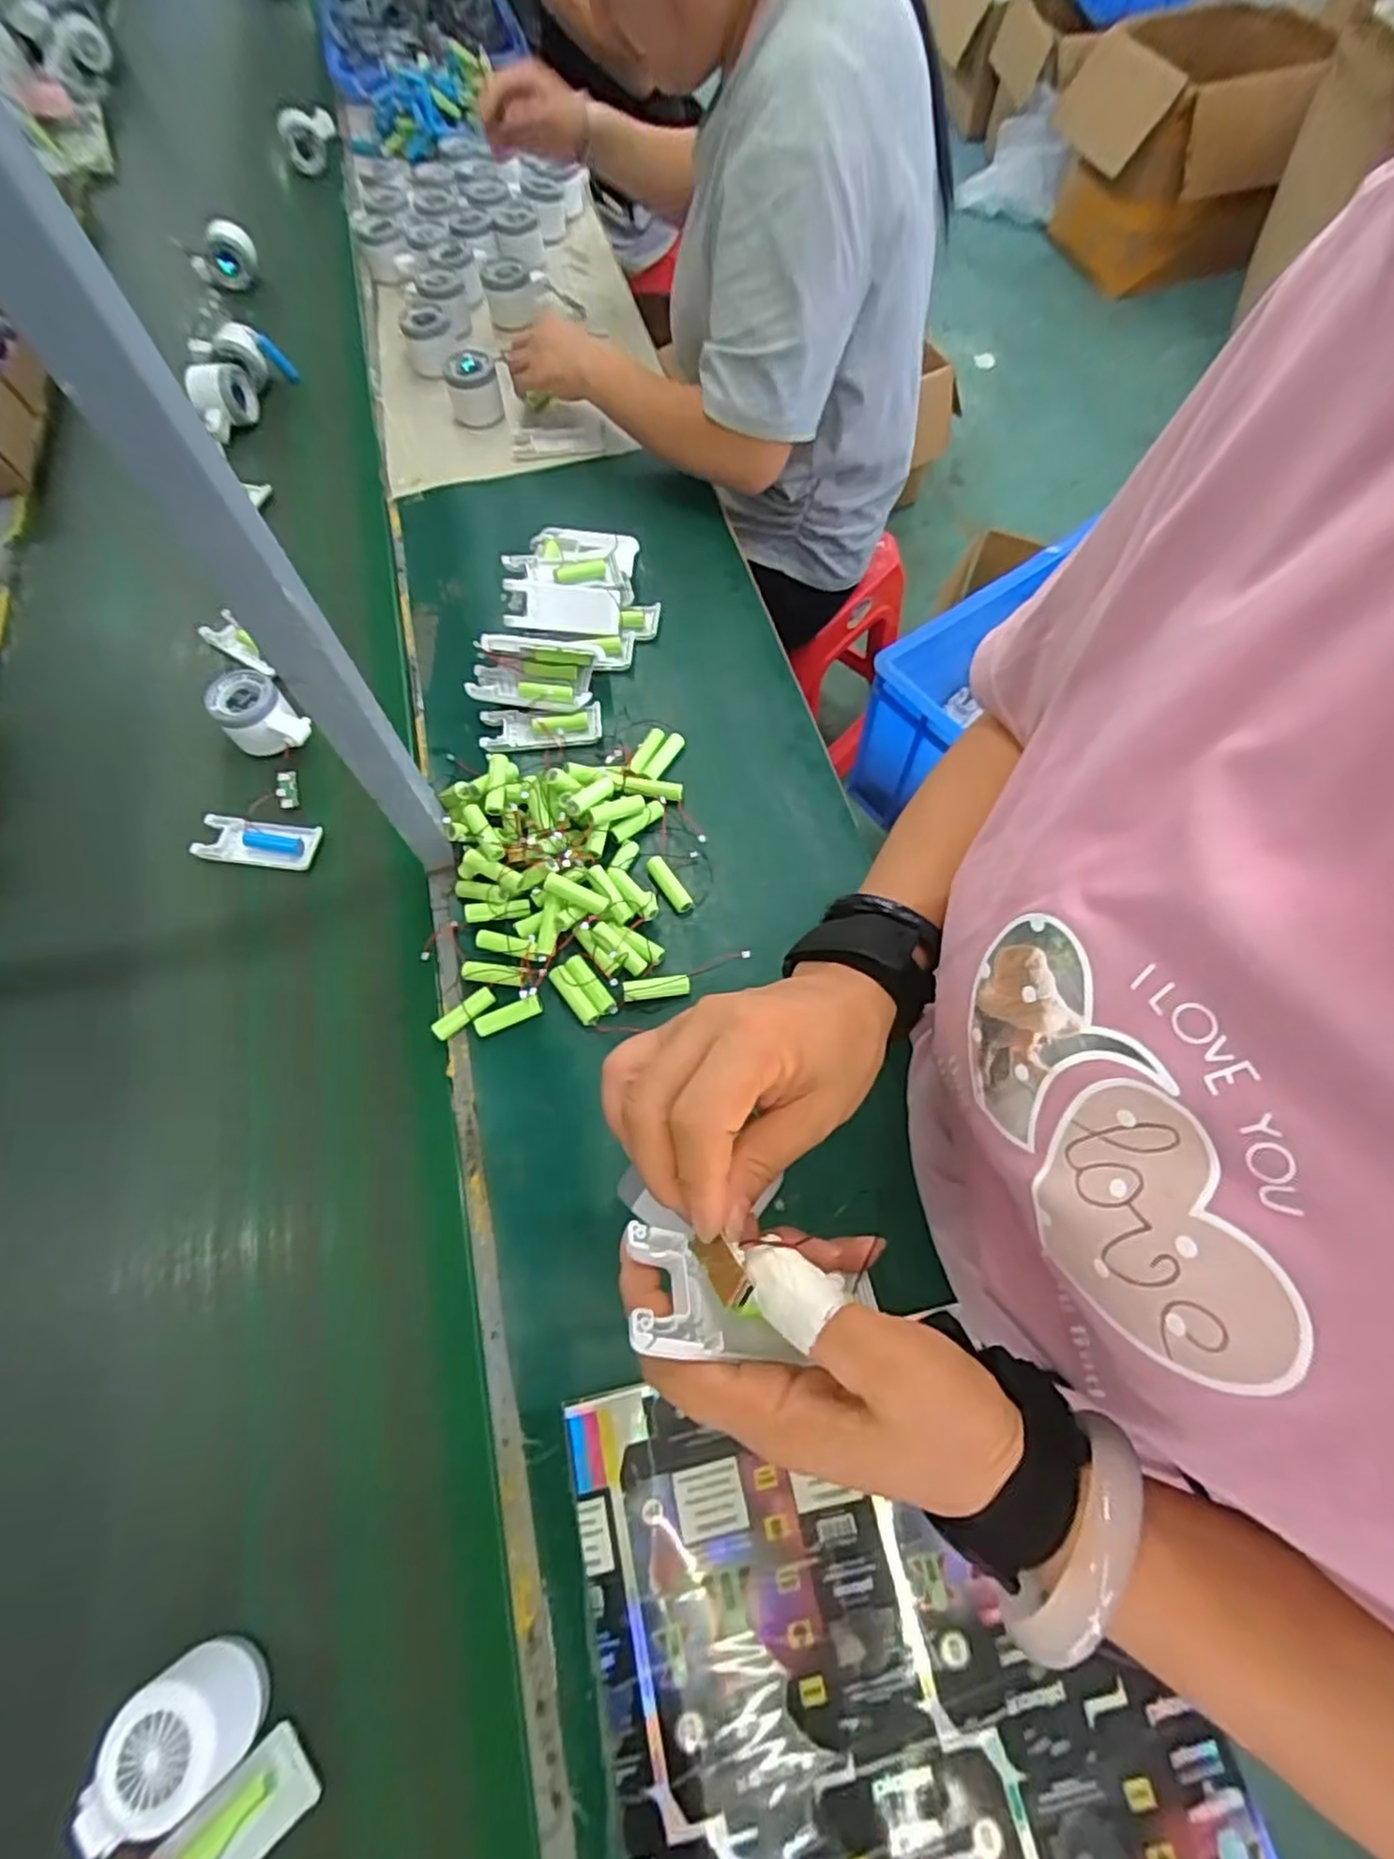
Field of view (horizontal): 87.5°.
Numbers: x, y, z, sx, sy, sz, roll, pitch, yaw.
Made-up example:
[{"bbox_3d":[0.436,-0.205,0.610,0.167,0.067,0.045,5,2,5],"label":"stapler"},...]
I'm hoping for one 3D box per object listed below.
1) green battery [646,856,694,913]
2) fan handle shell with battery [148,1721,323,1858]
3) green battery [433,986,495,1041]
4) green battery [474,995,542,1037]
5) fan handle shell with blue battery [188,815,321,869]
[{"bbox_3d":[-0.021,-0.036,0.575,0.015,0.012,0.050,-32,68,-11],"label":"green battery"},{"bbox_3d":[-0.250,0.475,0.375,0.102,0.018,0.040,-41,70,-14],"label":"fan handle shell with battery"},{"bbox_3d":[-0.173,0.063,0.543,0.050,0.014,0.014,-37,69,-13],"label":"green battery"},{"bbox_3d":[-0.139,0.063,0.539,0.051,0.014,0.015,-21,66,-7],"label":"green battery"},{"bbox_3d":[-0.382,-0.078,0.634,0.105,0.012,0.040,6,66,5],"label":"fan handle shell with blue battery"}]

